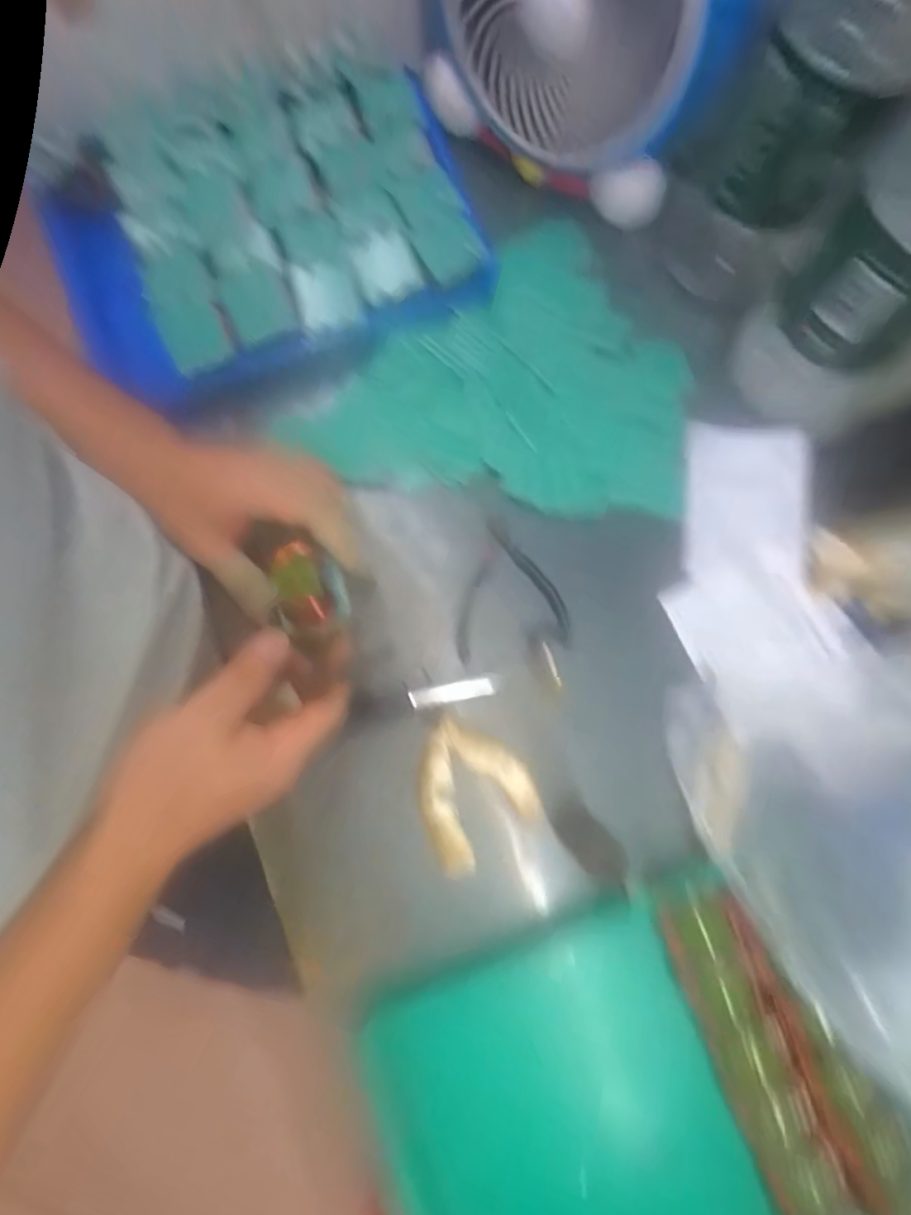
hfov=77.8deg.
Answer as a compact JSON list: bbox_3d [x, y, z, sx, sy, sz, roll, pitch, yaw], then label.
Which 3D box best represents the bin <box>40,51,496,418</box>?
[{"bbox_3d":[-0.157,-0.301,0.454,0.325,0.066,0.231,-23,80,-5],"label":"bin"}]

